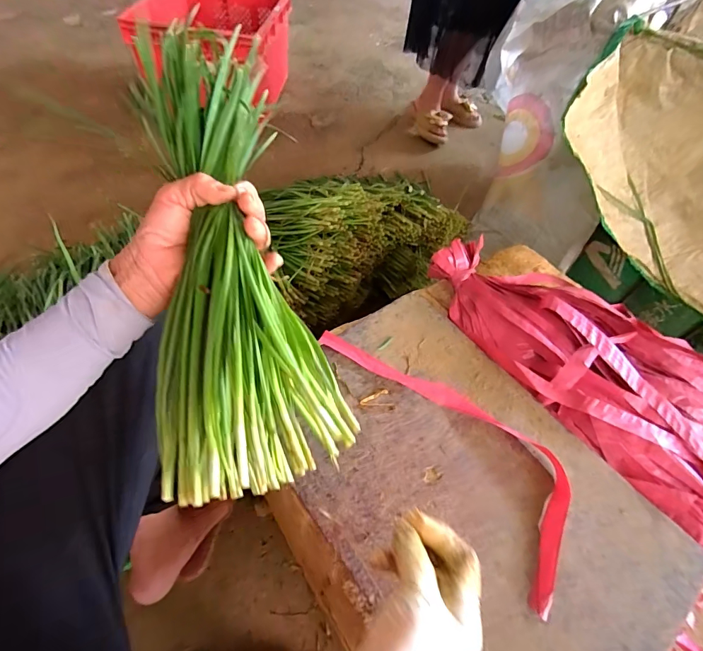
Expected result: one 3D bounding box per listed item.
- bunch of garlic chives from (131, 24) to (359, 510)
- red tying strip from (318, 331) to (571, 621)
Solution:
[{"bbox_3d":[-0.108,-0.073,0.317,0.127,0.071,0.391,-11,73,-12],"label":"bunch of garlic chives"},{"bbox_3d":[0.116,0.110,0.454,0.129,0.013,0.350,-29,60,-24],"label":"red tying strip"}]

